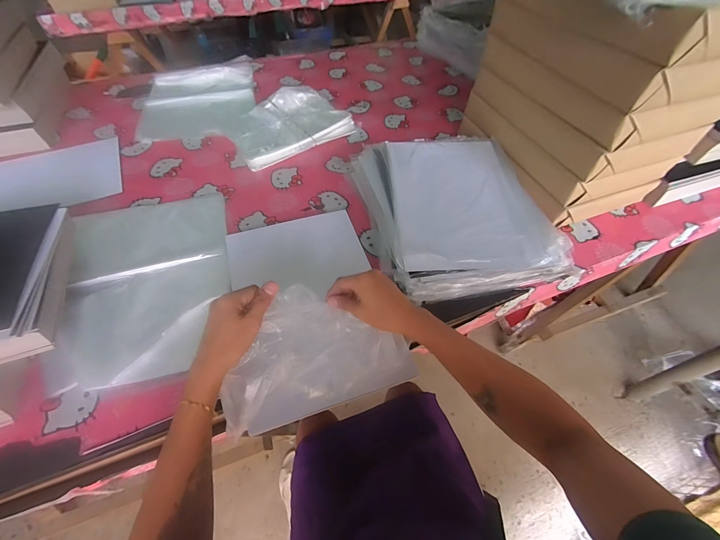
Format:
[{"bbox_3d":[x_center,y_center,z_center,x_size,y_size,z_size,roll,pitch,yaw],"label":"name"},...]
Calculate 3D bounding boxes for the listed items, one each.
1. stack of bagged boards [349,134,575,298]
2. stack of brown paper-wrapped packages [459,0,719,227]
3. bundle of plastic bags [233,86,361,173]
[{"bbox_3d":[0.181,-0.138,0.657,0.329,0.064,0.403,-10,53,-7],"label":"stack of bagged boards"},{"bbox_3d":[0.451,-0.363,0.637,0.278,0.329,0.374,-15,55,-13],"label":"stack of brown paper-wrapped packages"},{"bbox_3d":[-0.196,-0.402,0.861,0.331,0.057,0.234,-32,58,-22],"label":"bundle of plastic bags"}]

